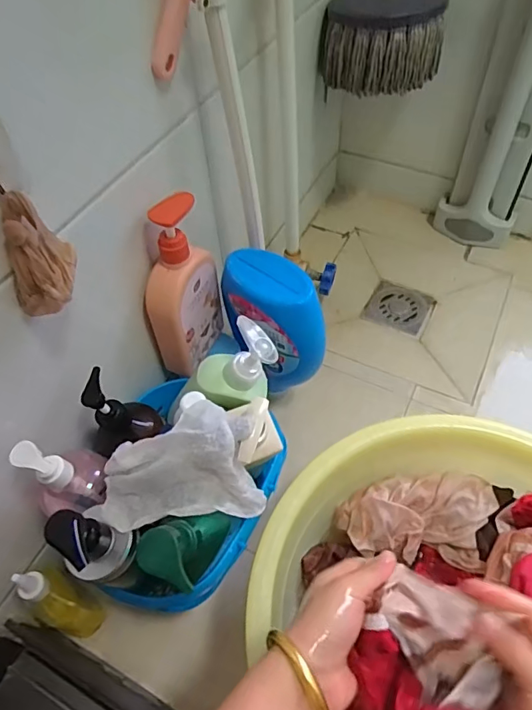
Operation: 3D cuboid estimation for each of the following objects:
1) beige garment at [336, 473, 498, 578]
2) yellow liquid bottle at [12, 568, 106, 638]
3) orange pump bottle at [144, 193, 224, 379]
[{"bbox_3d":[0.159,0.172,0.531,0.153,0.043,0.091,9,55,9],"label":"beige garment"},{"bbox_3d":[-0.225,0.257,0.521,0.068,0.152,0.048,14,56,12],"label":"yellow liquid bottle"},{"bbox_3d":[-0.097,-0.076,0.572,0.043,0.217,0.092,20,57,17],"label":"orange pump bottle"}]

